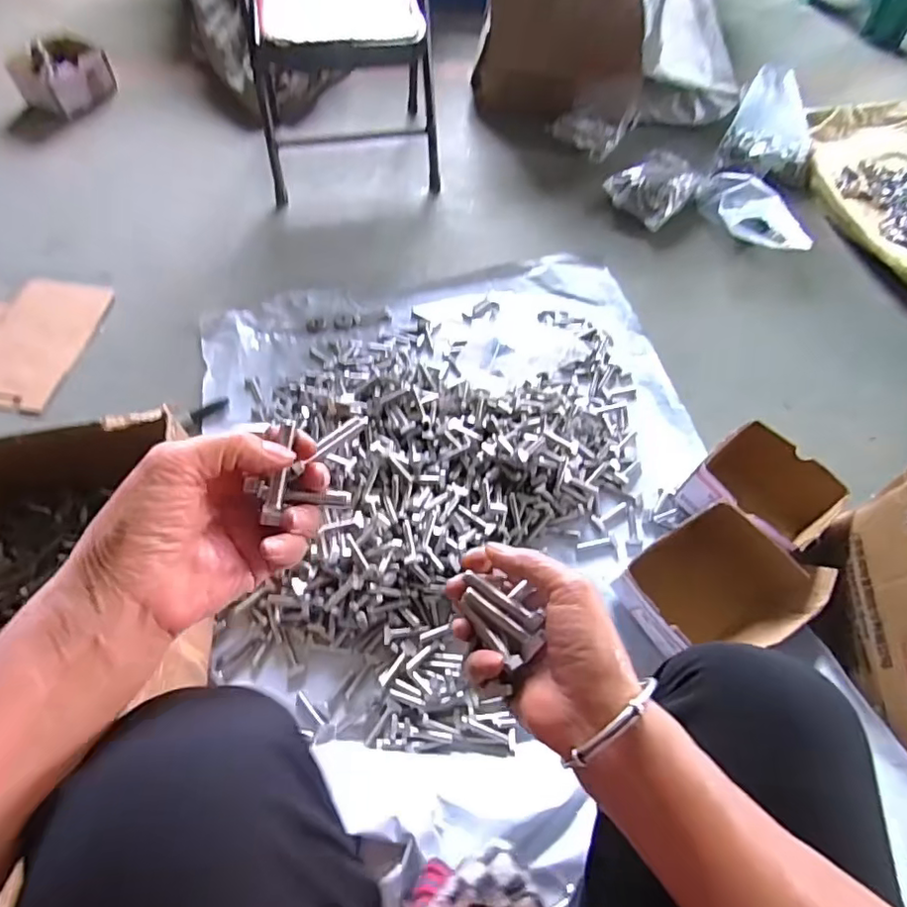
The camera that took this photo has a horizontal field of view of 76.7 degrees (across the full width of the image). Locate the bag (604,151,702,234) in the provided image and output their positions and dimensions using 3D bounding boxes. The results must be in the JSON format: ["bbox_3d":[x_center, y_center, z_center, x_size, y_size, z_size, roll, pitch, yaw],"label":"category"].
[{"bbox_3d":[0.388,-0.517,1.109,0.138,0.065,0.164,39,65,21],"label":"bag"}]

